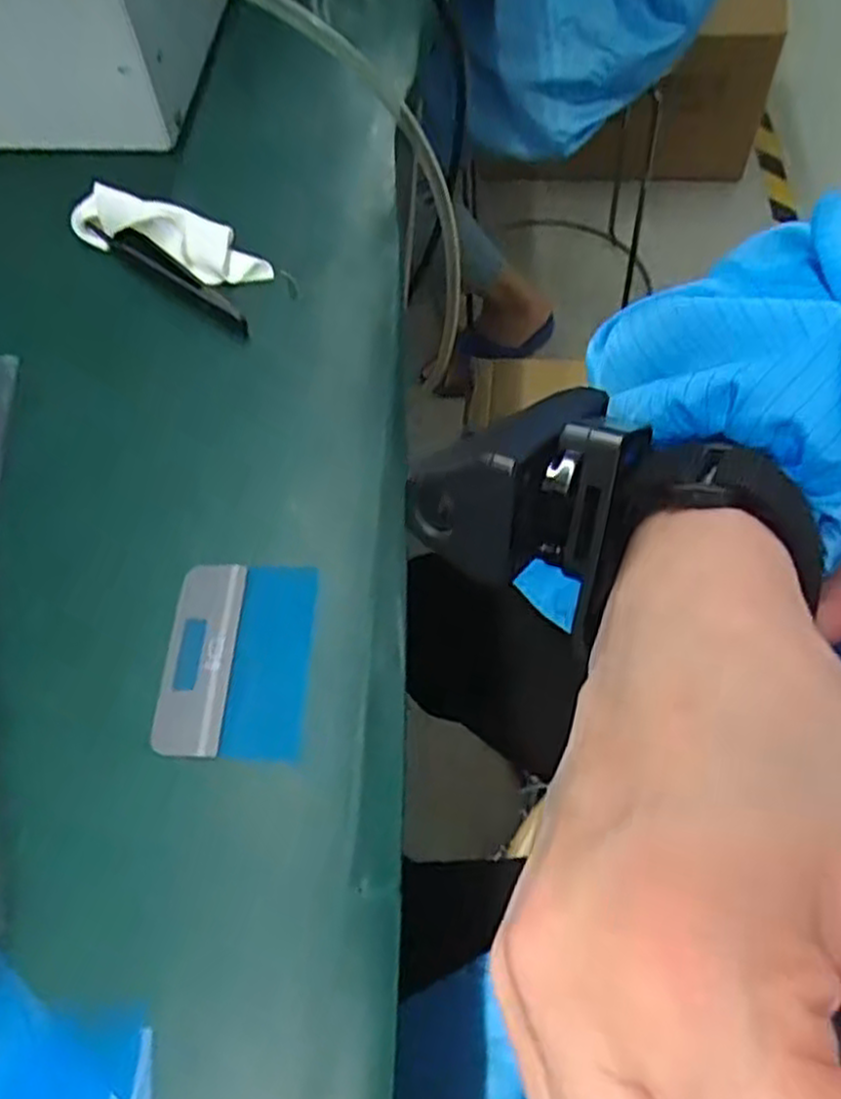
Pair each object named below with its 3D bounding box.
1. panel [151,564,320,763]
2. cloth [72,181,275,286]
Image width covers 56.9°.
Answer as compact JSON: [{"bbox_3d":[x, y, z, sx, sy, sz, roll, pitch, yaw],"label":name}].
[{"bbox_3d":[-0.064,0.036,0.271,0.052,0.004,0.071,0,60,5],"label":"panel"},{"bbox_3d":[-0.119,-0.148,0.369,0.102,0.010,0.028,20,104,8],"label":"cloth"}]

